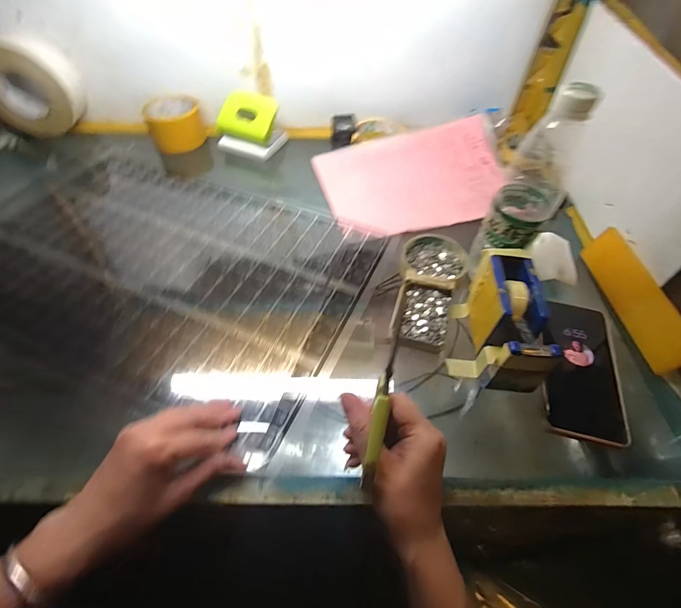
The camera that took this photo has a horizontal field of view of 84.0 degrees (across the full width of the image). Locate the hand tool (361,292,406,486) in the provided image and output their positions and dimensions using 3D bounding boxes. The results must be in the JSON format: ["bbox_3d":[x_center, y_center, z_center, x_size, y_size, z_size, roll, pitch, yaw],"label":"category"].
[{"bbox_3d":[0.033,0.067,0.283,0.012,0.011,0.141,12,83,9],"label":"hand tool"}]

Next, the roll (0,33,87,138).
[{"bbox_3d":[-0.525,-0.360,0.646,0.153,0.146,0.047,-6,51,-5],"label":"roll"}]

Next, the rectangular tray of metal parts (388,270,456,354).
[{"bbox_3d":[0.094,0.008,0.435,0.062,0.020,0.097,15,52,12],"label":"rectangular tray of metal parts"}]

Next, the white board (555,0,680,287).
[{"bbox_3d":[0.364,-0.214,0.500,0.017,0.198,0.413,3,50,2],"label":"white board"}]

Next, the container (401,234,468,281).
[{"bbox_3d":[0.123,-0.060,0.495,0.080,0.018,0.085,0,50,0],"label":"container"}]

